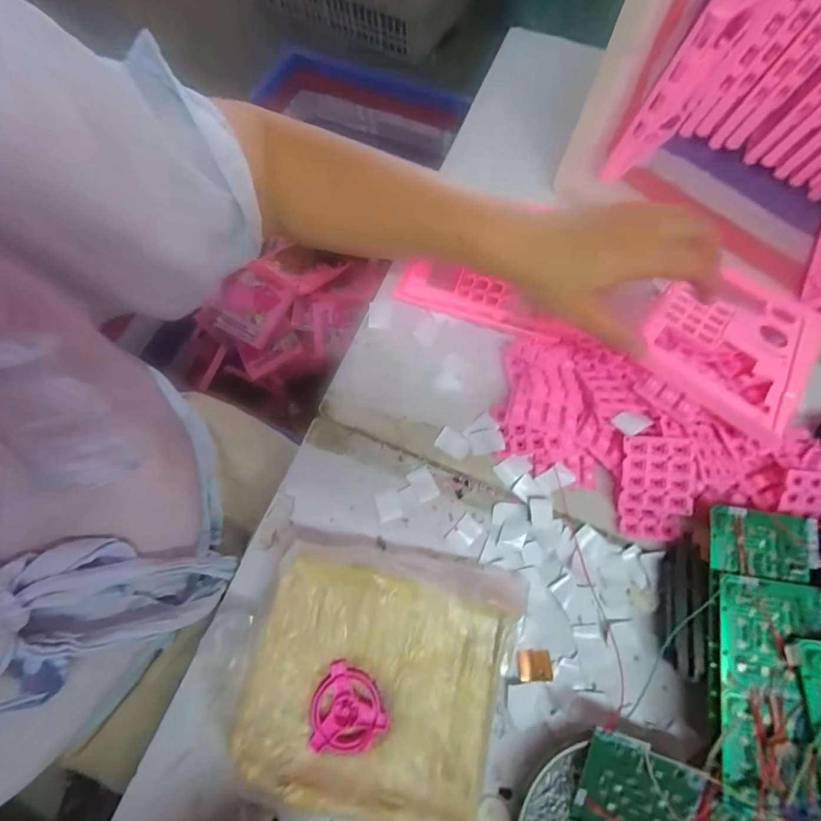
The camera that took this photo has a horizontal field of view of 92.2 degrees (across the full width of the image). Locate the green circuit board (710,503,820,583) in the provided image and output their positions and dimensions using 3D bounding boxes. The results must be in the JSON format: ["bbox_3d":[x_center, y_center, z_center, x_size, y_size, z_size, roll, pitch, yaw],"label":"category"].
[{"bbox_3d":[0.260,0.098,0.291,0.072,0.007,0.047,9,73,3],"label":"green circuit board"}]

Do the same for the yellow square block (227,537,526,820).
[{"bbox_3d":[-0.021,0.195,0.297,0.185,0.036,0.172,12,73,4],"label":"yellow square block"}]

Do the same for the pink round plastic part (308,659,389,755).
[{"bbox_3d":[-0.044,0.215,0.287,0.055,0.006,0.053,0,72,1],"label":"pink round plastic part"}]

